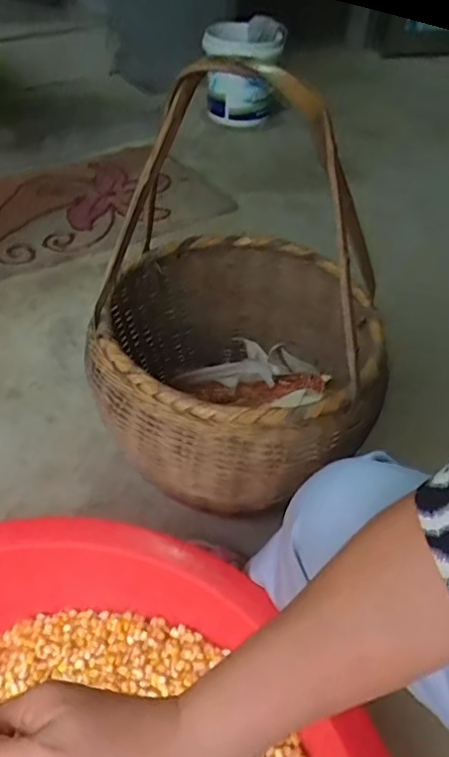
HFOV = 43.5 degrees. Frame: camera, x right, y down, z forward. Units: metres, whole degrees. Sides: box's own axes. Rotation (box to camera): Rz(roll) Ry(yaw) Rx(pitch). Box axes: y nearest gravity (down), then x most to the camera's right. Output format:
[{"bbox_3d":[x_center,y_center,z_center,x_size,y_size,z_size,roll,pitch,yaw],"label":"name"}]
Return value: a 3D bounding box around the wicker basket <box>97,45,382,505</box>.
[{"bbox_3d":[0.019,-0.119,0.743,0.377,0.528,0.452,2,43,-3],"label":"wicker basket"}]

